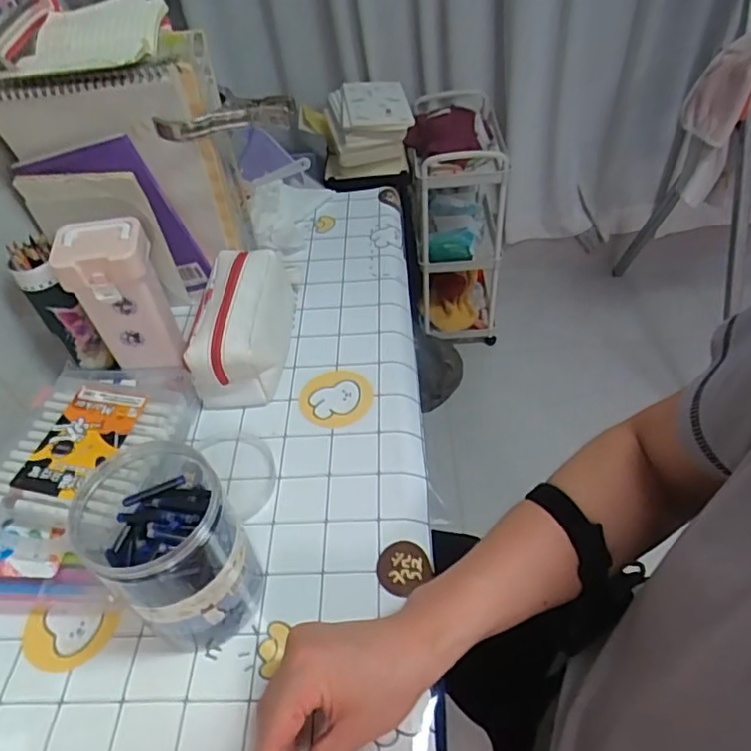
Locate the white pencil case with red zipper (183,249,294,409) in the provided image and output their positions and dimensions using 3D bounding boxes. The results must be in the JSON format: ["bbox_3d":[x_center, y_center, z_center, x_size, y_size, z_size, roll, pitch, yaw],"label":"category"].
[{"bbox_3d":[-0.149,-0.067,0.665,0.089,0.091,0.198,-4,47,3],"label":"white pencil case with red zipper"}]

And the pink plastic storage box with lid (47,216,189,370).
[{"bbox_3d":[-0.259,-0.078,0.608,0.079,0.156,0.064,-11,47,-4],"label":"pink plastic storage box with lid"}]

